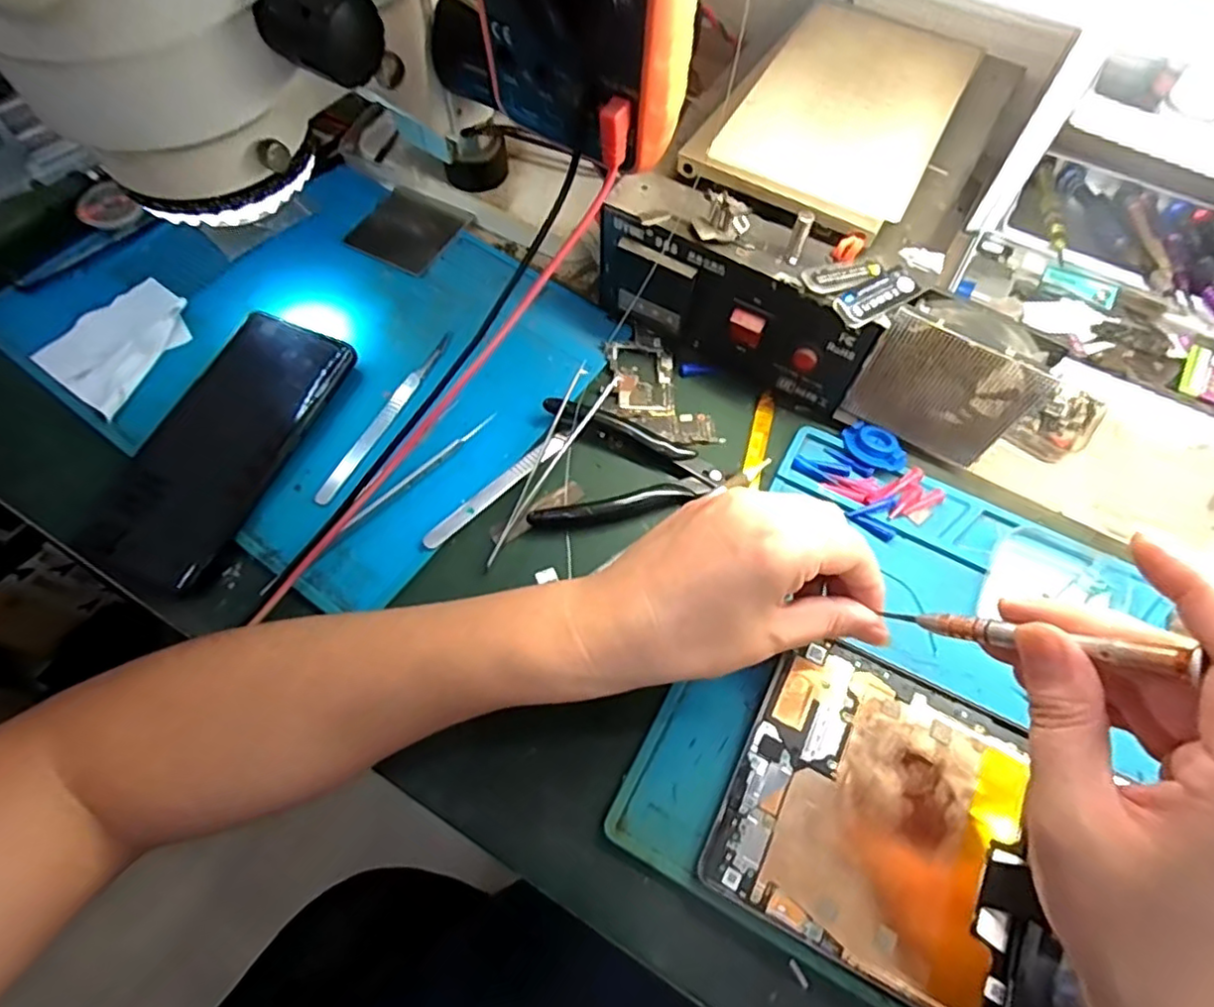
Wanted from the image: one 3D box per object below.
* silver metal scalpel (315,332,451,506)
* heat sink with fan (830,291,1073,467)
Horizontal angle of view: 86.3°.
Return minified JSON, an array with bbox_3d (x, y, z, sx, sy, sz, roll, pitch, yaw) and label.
[{"bbox_3d":[-0.131,-0.054,0.383,0.010,0.004,0.131,23,65,11],"label":"silver metal scalpel"},{"bbox_3d":[0.180,-0.065,0.347,0.080,0.083,0.030,25,65,12],"label":"heat sink with fan"}]

